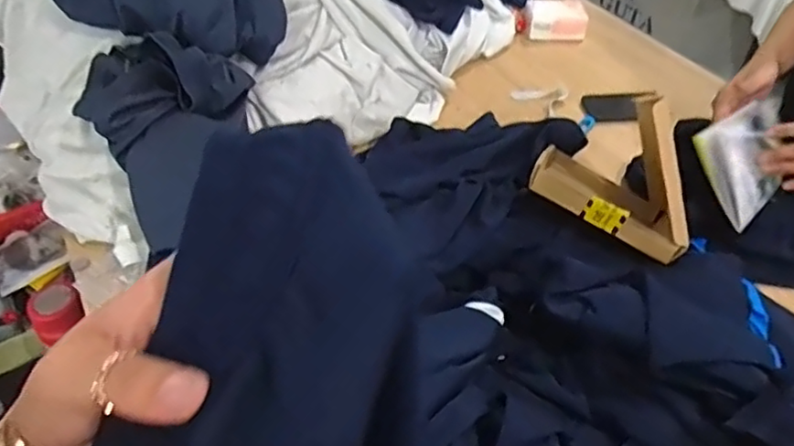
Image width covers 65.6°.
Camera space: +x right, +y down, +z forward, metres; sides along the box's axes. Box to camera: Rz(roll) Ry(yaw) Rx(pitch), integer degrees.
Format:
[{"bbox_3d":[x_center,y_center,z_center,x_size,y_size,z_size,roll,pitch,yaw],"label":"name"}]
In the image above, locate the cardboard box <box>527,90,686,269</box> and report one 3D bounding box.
[{"bbox_3d":[0.301,-0.088,0.818,0.191,0.156,0.281,27,19,9],"label":"cardboard box"}]

